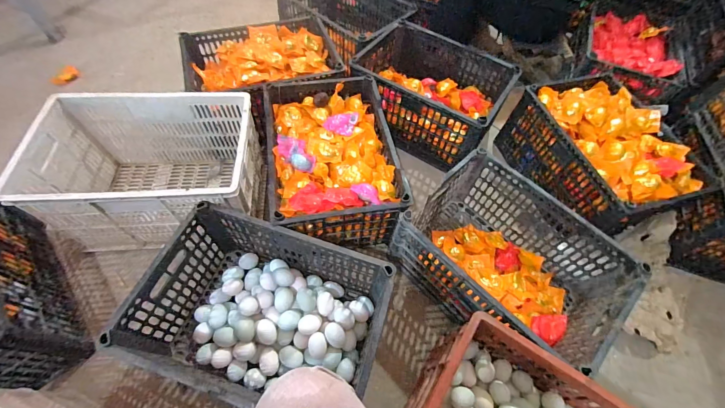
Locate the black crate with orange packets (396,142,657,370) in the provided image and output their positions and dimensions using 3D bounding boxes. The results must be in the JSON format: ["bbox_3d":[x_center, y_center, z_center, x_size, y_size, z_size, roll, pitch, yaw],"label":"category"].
[{"bbox_3d":[0.330,0.133,0.753,0.307,0.224,0.428,-39,70,-24],"label":"black crate with orange packets"}]

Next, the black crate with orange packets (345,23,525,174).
[{"bbox_3d":[0.209,-0.366,1.056,0.454,0.230,0.335,32,62,14],"label":"black crate with orange packets"}]

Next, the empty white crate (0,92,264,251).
[{"bbox_3d":[-0.514,-0.082,0.819,0.464,0.253,0.315,-2,60,-6],"label":"empty white crate"}]

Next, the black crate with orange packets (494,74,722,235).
[{"bbox_3d":[0.670,-0.140,0.936,0.330,0.227,0.446,-13,61,-12],"label":"black crate with orange packets"}]

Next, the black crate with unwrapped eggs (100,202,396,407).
[{"bbox_3d":[-0.190,0.229,0.664,0.439,0.217,0.299,16,59,5],"label":"black crate with unwrapped eggs"}]

